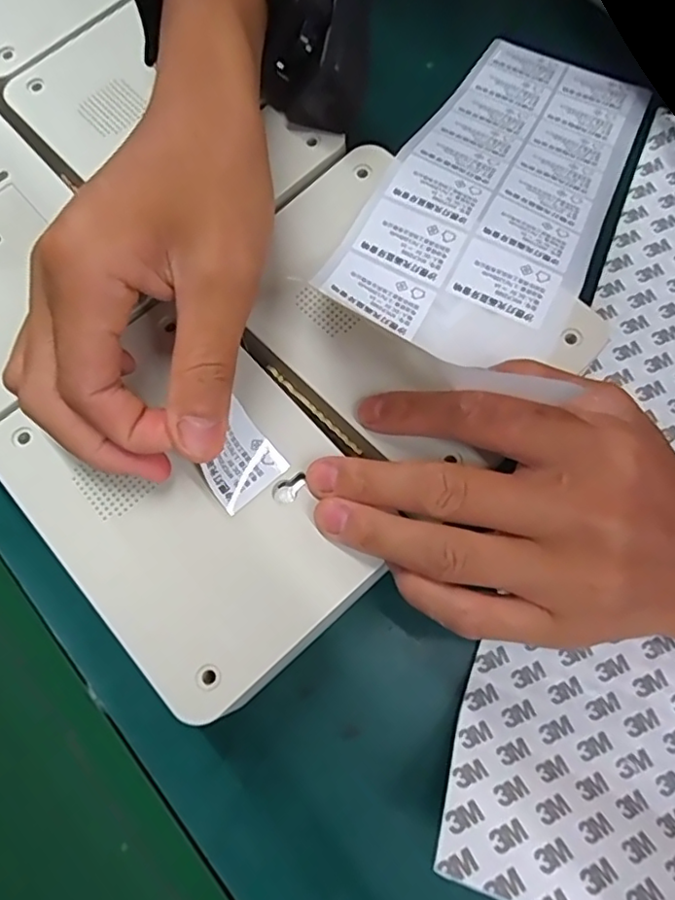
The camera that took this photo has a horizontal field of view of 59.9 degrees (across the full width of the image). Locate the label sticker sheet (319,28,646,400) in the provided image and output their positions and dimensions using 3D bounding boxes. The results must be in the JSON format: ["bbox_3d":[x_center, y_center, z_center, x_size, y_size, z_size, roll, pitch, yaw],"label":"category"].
[{"bbox_3d":[0.083,-0.126,0.276,0.102,0.017,0.238,27,61,7],"label":"label sticker sheet"}]

